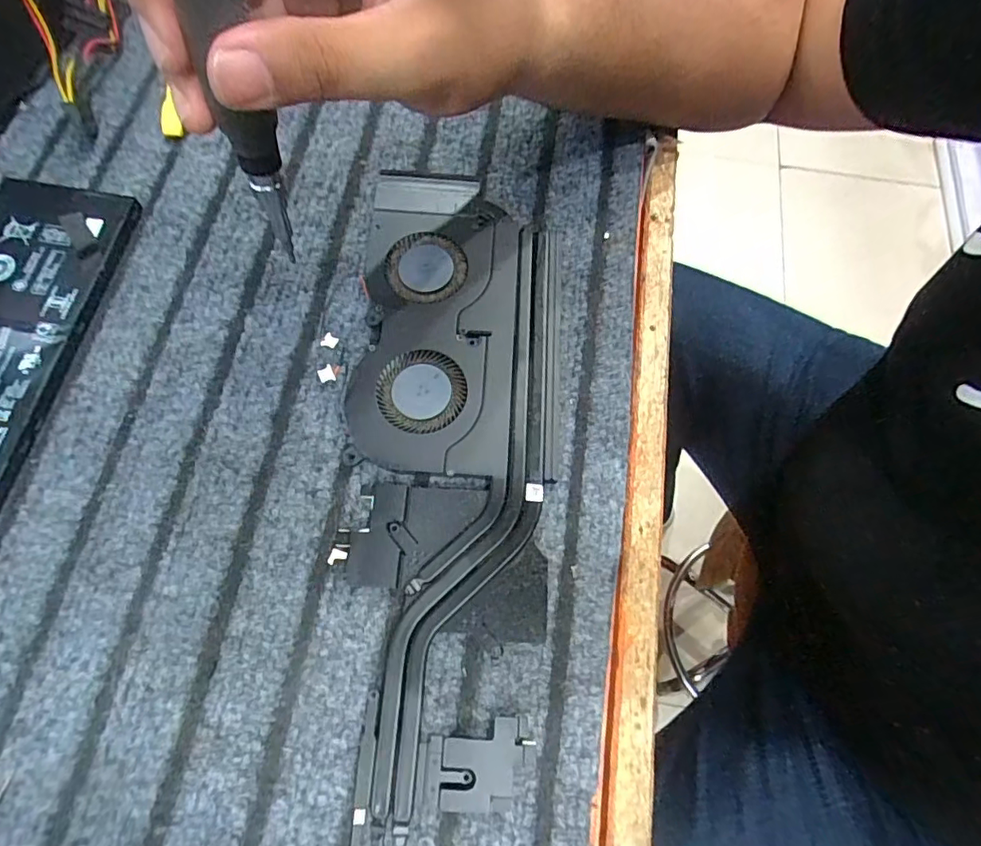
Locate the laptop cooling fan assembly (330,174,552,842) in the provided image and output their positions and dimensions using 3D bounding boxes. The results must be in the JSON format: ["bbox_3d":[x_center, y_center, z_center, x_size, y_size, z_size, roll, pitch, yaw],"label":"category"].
[{"bbox_3d":[-0.019,0.009,0.251,0.091,0.014,0.286,2,70,-2],"label":"laptop cooling fan assembly"}]

